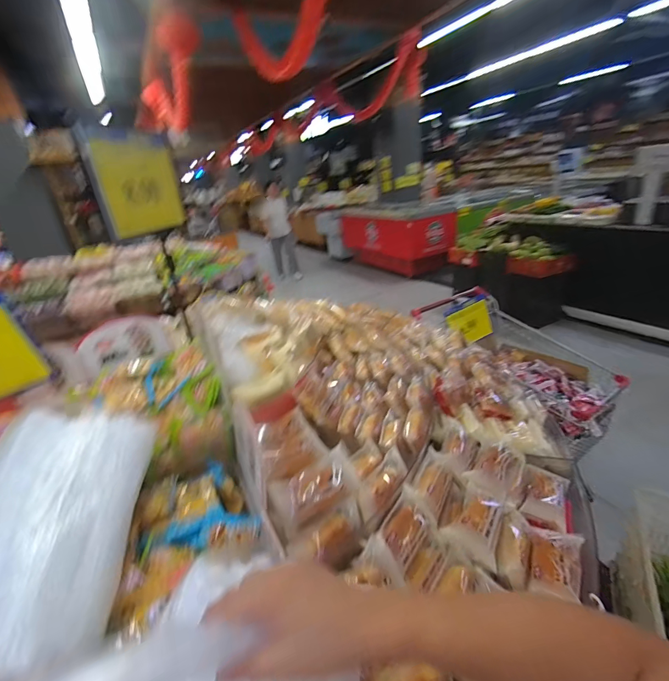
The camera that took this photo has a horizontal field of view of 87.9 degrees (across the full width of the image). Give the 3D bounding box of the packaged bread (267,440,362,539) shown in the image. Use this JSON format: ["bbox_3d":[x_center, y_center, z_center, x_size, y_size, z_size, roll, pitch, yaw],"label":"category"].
[{"bbox_3d":[-0.030,0.254,0.592,0.148,0.067,0.081,-18,28,-23],"label":"packaged bread"}]

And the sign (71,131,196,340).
[{"bbox_3d":[-0.410,-0.212,0.806,0.023,0.467,0.270,5,32,7],"label":"sign"}]

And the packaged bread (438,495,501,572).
[{"bbox_3d":[0.248,0.309,0.586,0.084,0.034,0.113,17,34,40],"label":"packaged bread"}]

